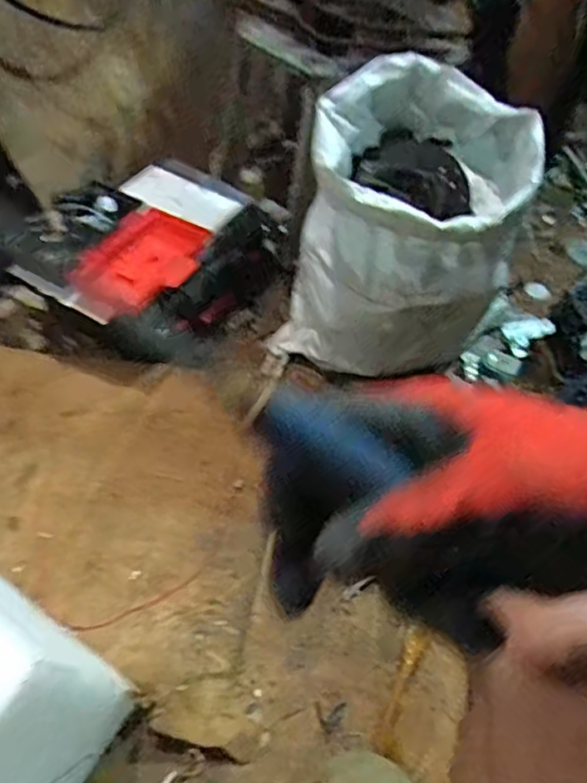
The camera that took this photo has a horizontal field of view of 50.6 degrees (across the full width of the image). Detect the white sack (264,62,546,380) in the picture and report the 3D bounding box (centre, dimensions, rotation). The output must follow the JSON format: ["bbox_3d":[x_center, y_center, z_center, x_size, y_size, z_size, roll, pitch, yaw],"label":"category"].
[{"bbox_3d":[0.166,-0.234,0.945,0.308,0.397,0.279,20,54,12],"label":"white sack"}]

